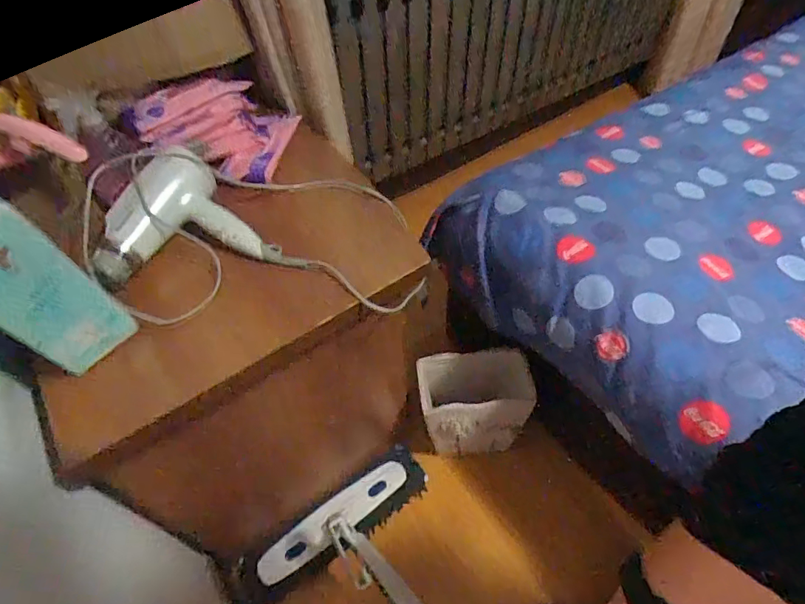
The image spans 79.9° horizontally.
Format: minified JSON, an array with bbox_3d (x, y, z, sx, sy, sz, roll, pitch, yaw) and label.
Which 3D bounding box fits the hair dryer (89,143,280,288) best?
[{"bbox_3d":[-0.302,-0.125,0.677,0.224,0.094,0.163,-12,51,-6],"label":"hair dryer"}]

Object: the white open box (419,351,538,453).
[{"bbox_3d":[0.145,0.213,0.986,0.213,0.205,0.127,-3,51,0],"label":"white open box"}]

